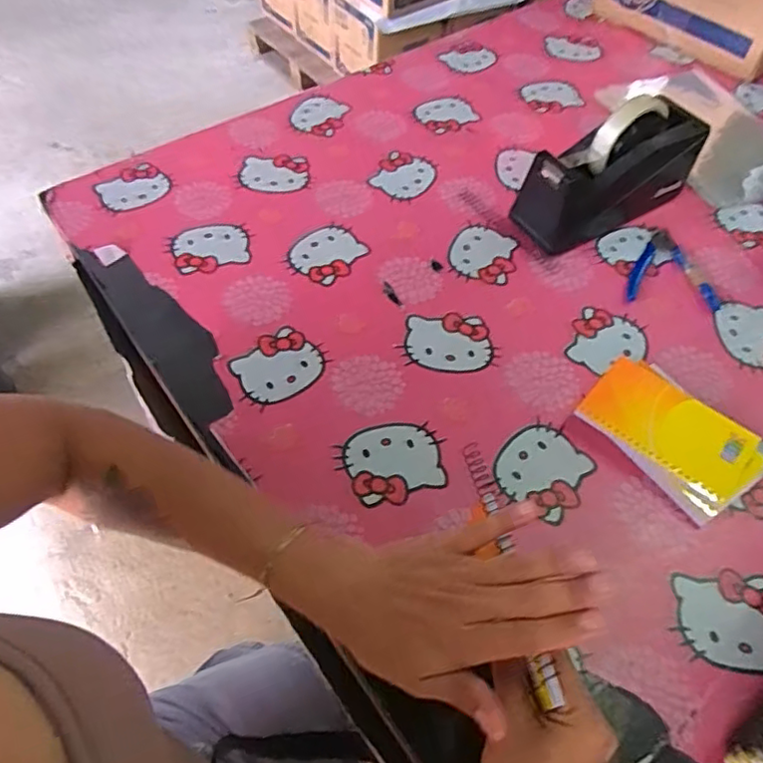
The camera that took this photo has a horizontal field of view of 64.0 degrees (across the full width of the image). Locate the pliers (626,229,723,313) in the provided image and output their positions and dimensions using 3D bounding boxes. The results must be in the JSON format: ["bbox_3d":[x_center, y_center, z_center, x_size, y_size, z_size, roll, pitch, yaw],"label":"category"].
[{"bbox_3d":[0.301,-0.123,0.641,0.090,0.013,0.111,9,55,4],"label":"pliers"}]

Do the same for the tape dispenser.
[{"bbox_3d":[0.245,-0.221,0.644,0.206,0.116,0.072,-24,59,-18],"label":"tape dispenser"}]

